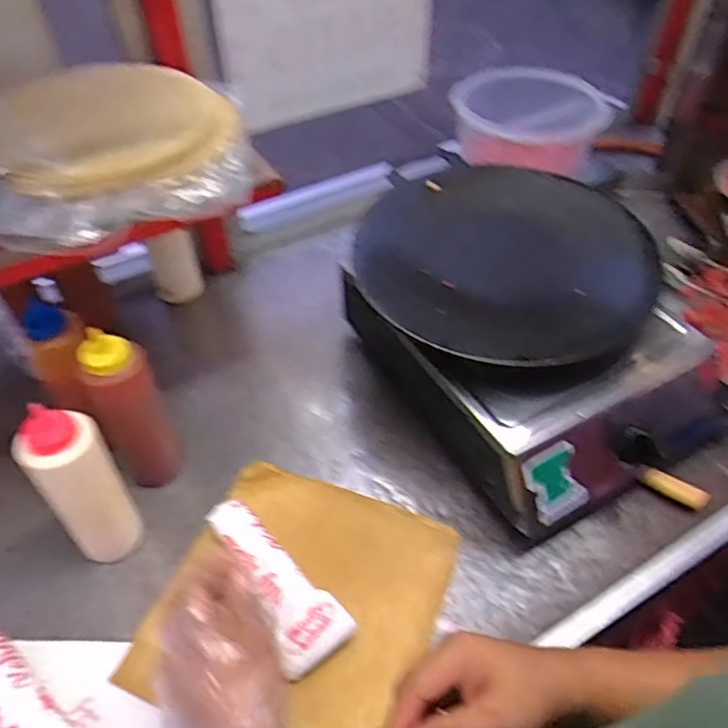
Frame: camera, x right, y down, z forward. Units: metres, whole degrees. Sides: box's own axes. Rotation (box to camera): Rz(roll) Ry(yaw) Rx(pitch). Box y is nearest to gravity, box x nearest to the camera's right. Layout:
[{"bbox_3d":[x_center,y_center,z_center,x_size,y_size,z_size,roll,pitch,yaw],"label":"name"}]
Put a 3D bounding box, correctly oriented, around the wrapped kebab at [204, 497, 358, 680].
[{"bbox_3d":[-0.088,0.198,0.584,0.060,0.023,0.180,-30,56,-28],"label":"wrapped kebab"}]

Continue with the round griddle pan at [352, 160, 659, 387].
[{"bbox_3d":[0.159,-0.110,0.688,0.300,0.072,0.325,1,46,-2],"label":"round griddle pan"}]

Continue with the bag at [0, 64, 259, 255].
[{"bbox_3d":[-0.229,-0.215,0.575,0.237,0.061,0.255,-14,49,-16],"label":"bag"}]

